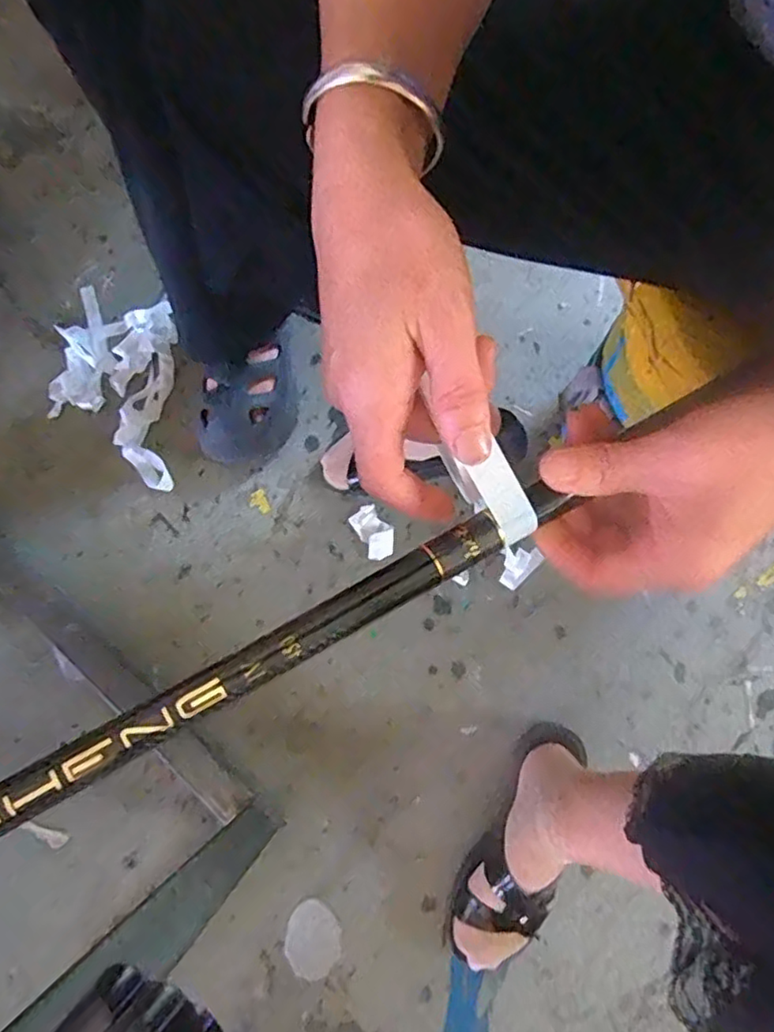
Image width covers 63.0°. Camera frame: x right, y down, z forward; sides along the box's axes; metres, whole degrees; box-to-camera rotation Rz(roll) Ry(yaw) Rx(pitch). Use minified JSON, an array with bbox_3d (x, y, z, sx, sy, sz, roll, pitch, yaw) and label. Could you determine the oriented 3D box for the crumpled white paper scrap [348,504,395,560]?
[{"bbox_3d":[-0.015,0.018,0.741,0.039,0.007,0.064,-28,77,-6],"label":"crumpled white paper scrap"}]

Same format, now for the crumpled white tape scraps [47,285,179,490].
[{"bbox_3d":[-0.345,-0.165,0.791,0.154,0.018,0.267,-2,75,0],"label":"crumpled white tape scraps"}]

